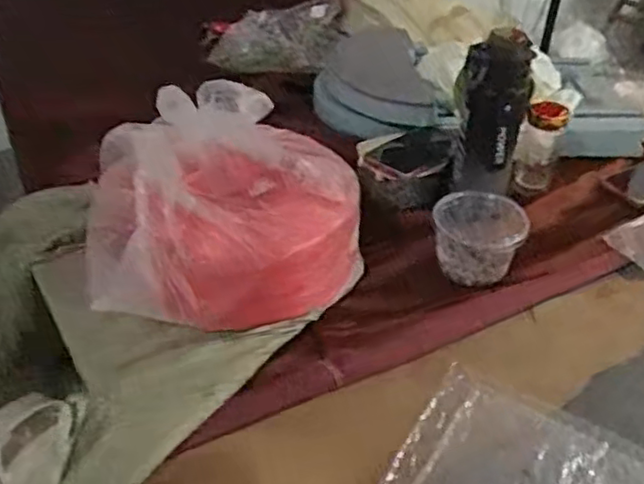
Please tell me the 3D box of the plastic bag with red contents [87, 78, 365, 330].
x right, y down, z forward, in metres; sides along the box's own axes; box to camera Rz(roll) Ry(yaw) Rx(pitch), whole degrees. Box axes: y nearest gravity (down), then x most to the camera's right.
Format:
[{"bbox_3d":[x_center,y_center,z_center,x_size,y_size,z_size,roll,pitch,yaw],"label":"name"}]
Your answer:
[{"bbox_3d":[-0.107,-0.042,0.781,0.293,0.178,0.217,-1,37,-4],"label":"plastic bag with red contents"}]

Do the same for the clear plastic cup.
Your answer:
[{"bbox_3d":[0.196,-0.006,0.844,0.113,0.073,0.089,11,38,11],"label":"clear plastic cup"}]

